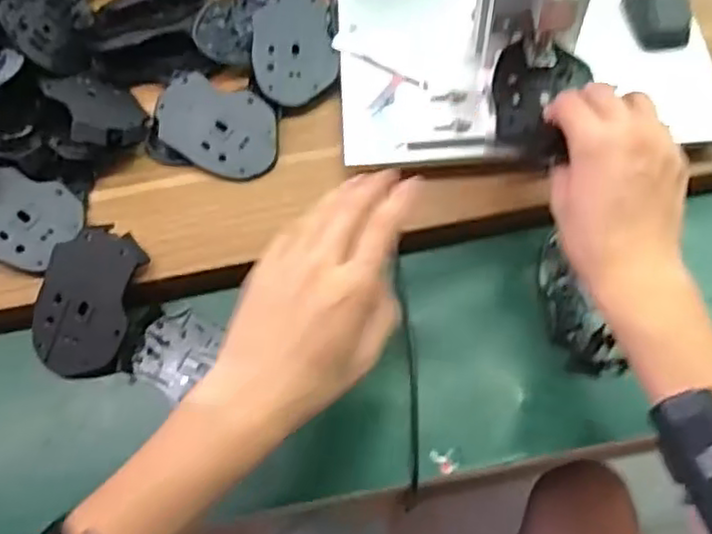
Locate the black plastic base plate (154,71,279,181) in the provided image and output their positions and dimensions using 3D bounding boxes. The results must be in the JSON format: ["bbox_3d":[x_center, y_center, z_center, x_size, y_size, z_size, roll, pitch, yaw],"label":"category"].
[{"bbox_3d":[-0.116,-0.119,0.561,0.110,0.010,0.074,24,68,14],"label":"black plastic base plate"}]

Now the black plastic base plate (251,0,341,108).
[{"bbox_3d":[-0.054,-0.193,0.587,0.071,0.007,0.114,-7,64,0],"label":"black plastic base plate"}]

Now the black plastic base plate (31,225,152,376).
[{"bbox_3d":[-0.205,0.027,0.511,0.071,0.008,0.112,15,91,4],"label":"black plastic base plate"}]

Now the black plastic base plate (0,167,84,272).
[{"bbox_3d":[-0.265,-0.040,0.532,0.081,0.011,0.071,29,74,-4],"label":"black plastic base plate"}]

